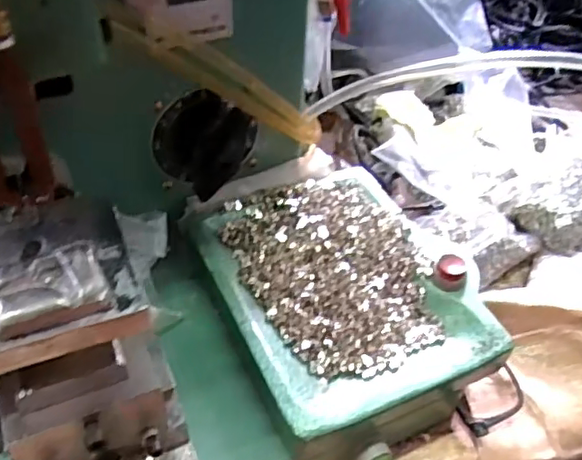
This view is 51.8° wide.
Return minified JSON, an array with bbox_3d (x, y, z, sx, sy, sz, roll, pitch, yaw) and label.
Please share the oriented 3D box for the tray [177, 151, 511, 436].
[{"bbox_3d":[0.027,0.038,0.414,0.155,0.037,0.208,-18,50,-18],"label":"tray"}]

